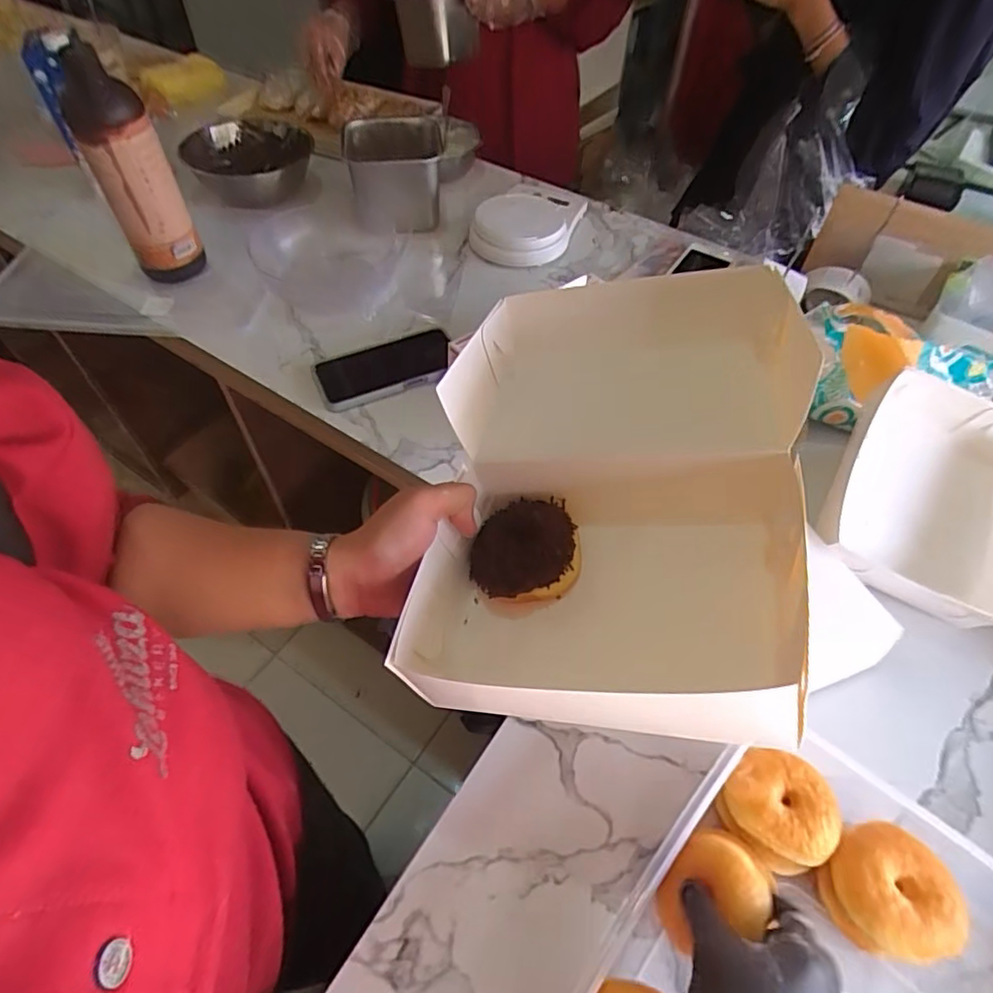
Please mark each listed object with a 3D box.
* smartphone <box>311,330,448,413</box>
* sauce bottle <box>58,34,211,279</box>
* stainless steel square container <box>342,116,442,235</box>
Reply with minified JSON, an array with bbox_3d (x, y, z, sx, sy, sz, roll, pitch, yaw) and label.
[{"bbox_3d":[-0.131,-0.149,0.692,0.159,0.013,0.085,-17,54,-11],"label":"smartphone"},{"bbox_3d":[-0.432,-0.375,0.709,0.081,0.260,0.065,-29,58,-20],"label":"sauce bottle"},{"bbox_3d":[-0.149,-0.478,0.893,0.147,0.119,0.172,-7,53,-4],"label":"stainless steel square container"}]

